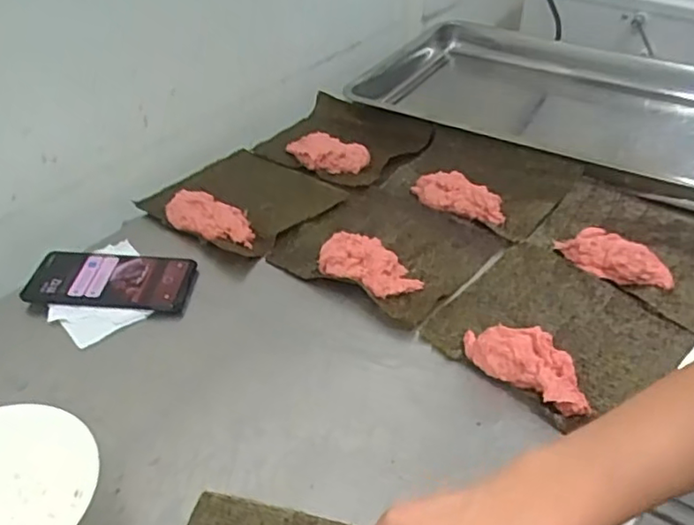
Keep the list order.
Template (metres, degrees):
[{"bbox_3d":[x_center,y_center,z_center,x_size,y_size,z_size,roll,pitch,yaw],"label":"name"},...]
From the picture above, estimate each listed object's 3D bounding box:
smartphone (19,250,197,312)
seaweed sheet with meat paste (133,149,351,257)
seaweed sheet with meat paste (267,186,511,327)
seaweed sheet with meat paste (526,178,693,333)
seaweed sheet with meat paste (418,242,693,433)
[{"bbox_3d":[-0.250,0.017,0.663,0.162,0.012,0.080,4,43,0],"label":"smartphone"},{"bbox_3d":[-0.133,-0.090,0.790,0.207,0.041,0.189,27,48,29],"label":"seaweed sheet with meat paste"},{"bbox_3d":[0.046,-0.028,0.707,0.209,0.029,0.189,25,47,27],"label":"seaweed sheet with meat paste"},{"bbox_3d":[0.336,-0.033,0.714,0.206,0.032,0.206,29,48,30],"label":"seaweed sheet with meat paste"},{"bbox_3d":[0.201,0.056,0.600,0.191,0.031,0.196,-31,49,-31],"label":"seaweed sheet with meat paste"}]

